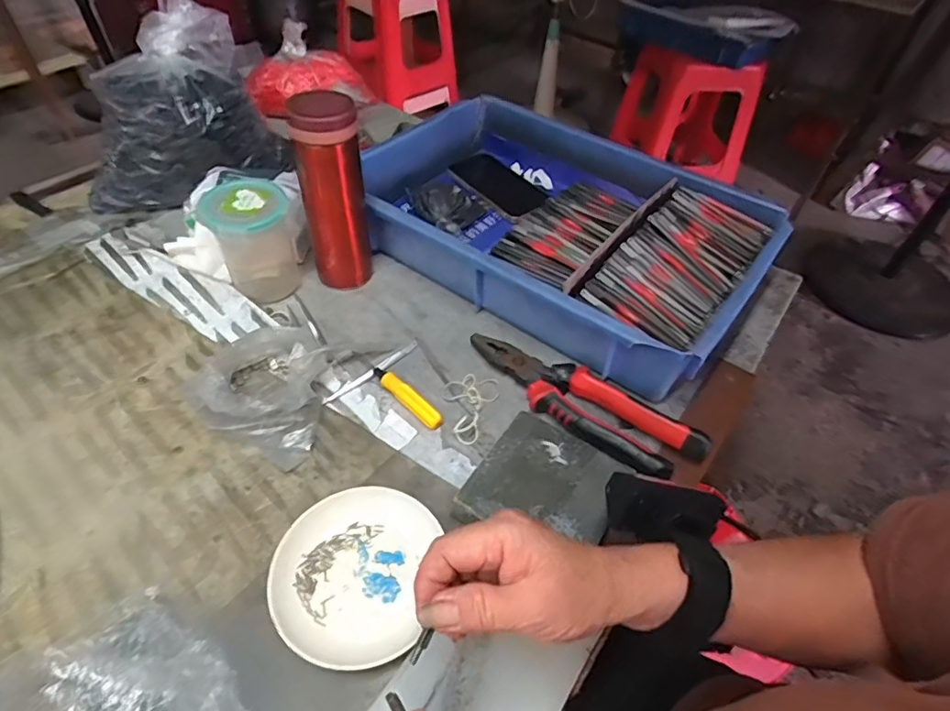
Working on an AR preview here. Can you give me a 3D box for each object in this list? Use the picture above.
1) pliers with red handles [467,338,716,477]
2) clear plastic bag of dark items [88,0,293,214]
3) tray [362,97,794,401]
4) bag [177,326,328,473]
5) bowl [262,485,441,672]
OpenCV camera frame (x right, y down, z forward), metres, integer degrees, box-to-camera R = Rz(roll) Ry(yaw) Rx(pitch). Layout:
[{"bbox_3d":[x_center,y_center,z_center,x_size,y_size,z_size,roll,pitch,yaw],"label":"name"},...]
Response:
[{"bbox_3d":[0.089,0.039,0.491,0.223,0.027,0.056,32,54,22],"label":"pliers with red handles"},{"bbox_3d":[-0.346,-0.286,0.636,0.195,0.213,0.154,3,47,-2],"label":"clear plastic bag of dark items"},{"bbox_3d":[0.083,-0.154,0.619,0.446,0.071,0.293,31,53,22],"label":"tray"},{"bbox_3d":[-0.177,0.025,0.475,0.115,0.046,0.138,-32,57,-30],"label":"bag"},{"bbox_3d":[-0.087,0.150,0.382,0.106,0.018,0.117,8,48,3],"label":"bowl"}]

